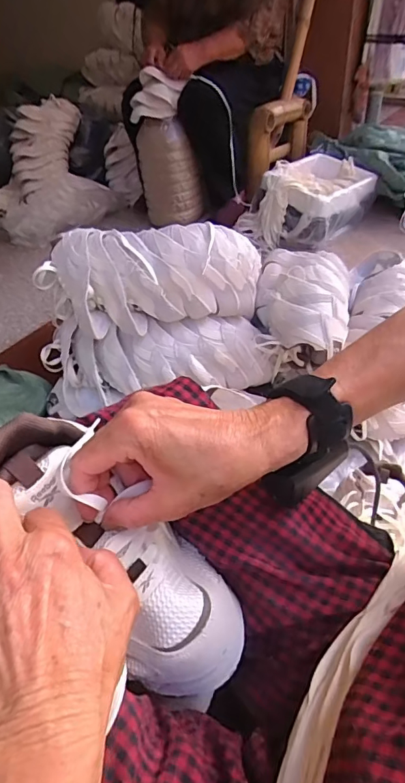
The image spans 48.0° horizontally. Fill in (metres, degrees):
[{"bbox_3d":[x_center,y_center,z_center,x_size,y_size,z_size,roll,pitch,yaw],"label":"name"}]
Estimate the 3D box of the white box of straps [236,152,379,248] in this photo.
[{"bbox_3d":[0.364,-0.652,1.552,0.447,0.182,0.268,-32,48,-28],"label":"white box of straps"}]

